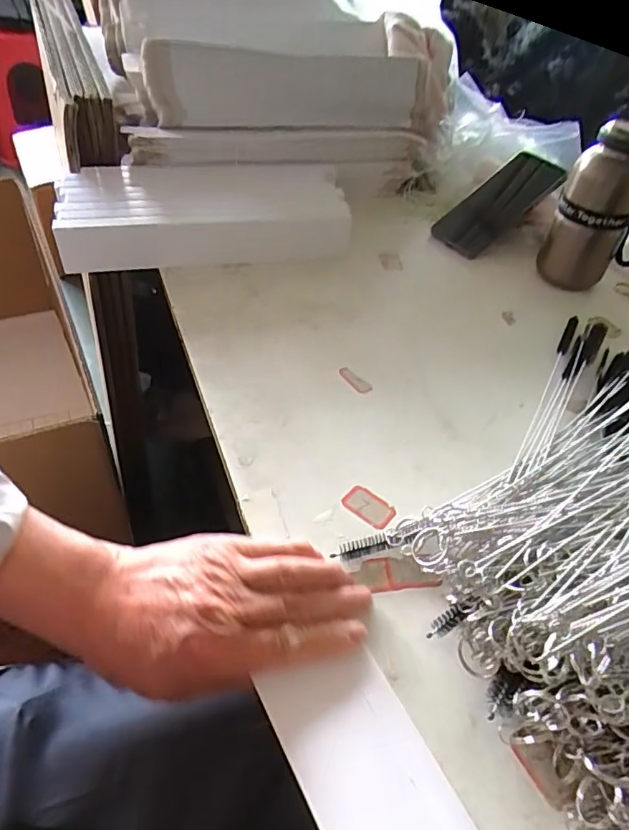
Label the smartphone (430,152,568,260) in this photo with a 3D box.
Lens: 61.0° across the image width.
[{"bbox_3d":[0.218,-0.251,0.641,0.147,0.015,0.070,-40,67,2],"label":"smartphone"}]

